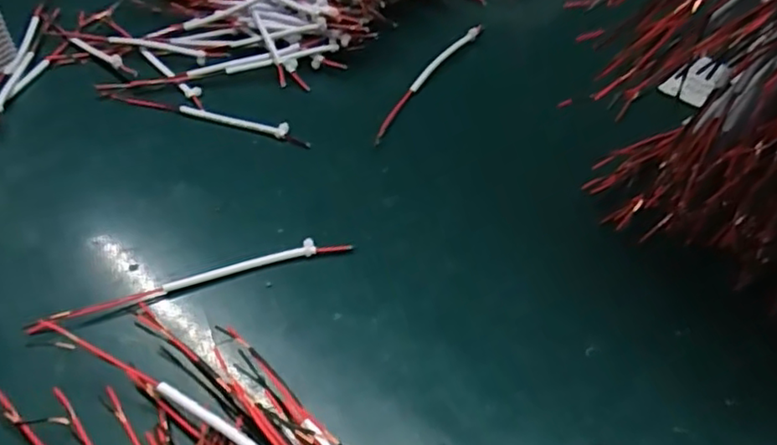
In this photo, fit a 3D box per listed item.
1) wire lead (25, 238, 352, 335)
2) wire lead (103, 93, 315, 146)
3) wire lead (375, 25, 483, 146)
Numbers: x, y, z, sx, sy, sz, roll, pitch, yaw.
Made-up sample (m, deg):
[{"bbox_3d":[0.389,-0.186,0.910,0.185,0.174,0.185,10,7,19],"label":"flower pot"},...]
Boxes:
[{"bbox_3d":[-0.093,0.028,0.300,0.150,0.005,0.009,-15,49,-10],"label":"wire lead"},{"bbox_3d":[-0.117,-0.070,0.396,0.151,0.004,0.010,16,51,17],"label":"wire lead"},{"bbox_3d":[0.026,-0.097,0.411,0.013,0.006,0.143,24,53,23],"label":"wire lead"}]

